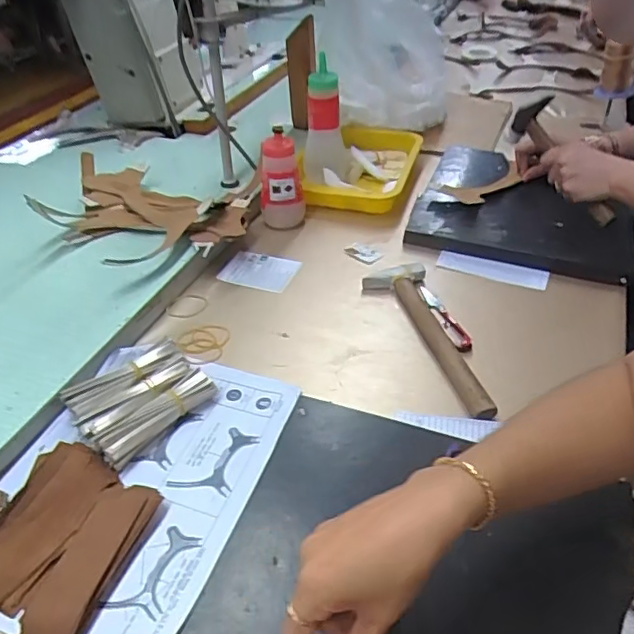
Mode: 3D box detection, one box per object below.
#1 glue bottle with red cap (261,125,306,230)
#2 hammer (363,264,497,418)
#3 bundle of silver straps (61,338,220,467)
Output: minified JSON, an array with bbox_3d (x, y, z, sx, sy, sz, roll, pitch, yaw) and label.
[{"bbox_3d":[-0.049,-0.201,0.826,0.062,0.142,0.055,-3,40,-3],"label":"glue bottle with red cap"},{"bbox_3d":[0.136,0.021,0.646,0.076,0.024,0.242,-13,41,-14],"label":"hammer"},{"bbox_3d":[-0.179,0.079,0.576,0.096,0.024,0.122,32,48,30],"label":"bundle of silver straps"}]

